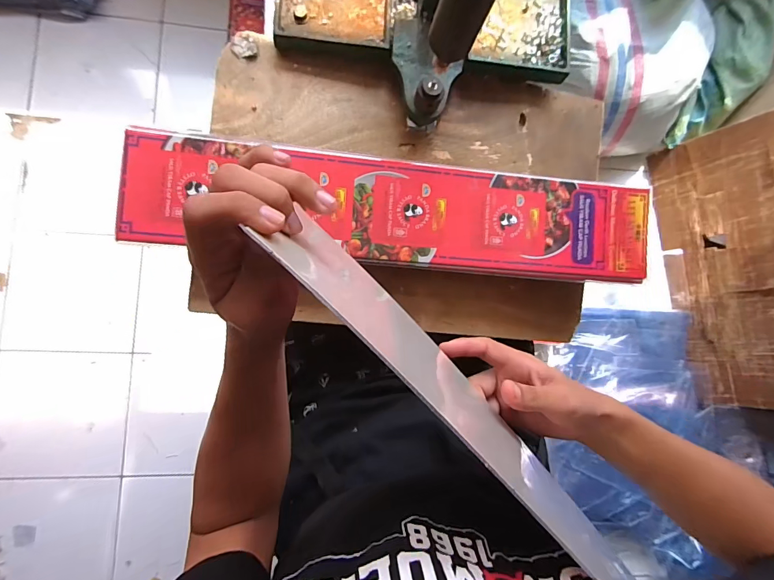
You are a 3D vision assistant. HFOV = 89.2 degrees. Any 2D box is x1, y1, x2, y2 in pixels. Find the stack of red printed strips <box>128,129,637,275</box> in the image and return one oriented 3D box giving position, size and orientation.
[{"bbox_3d":[0.025,-0.083,0.416,0.554,0.020,0.108,3,85,-8],"label":"stack of red printed strips"}]

